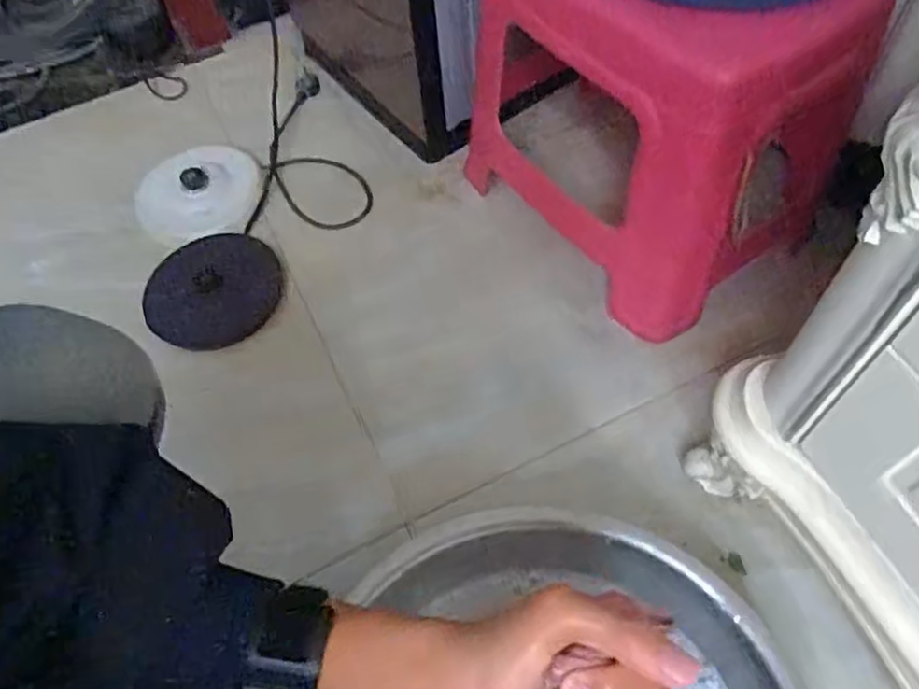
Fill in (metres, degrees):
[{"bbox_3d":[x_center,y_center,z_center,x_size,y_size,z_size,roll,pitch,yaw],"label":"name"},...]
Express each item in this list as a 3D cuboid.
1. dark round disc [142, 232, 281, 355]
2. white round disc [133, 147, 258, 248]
[{"bbox_3d":[-0.290,-0.064,0.830,0.152,0.020,0.155,-1,58,2],"label":"dark round disc"},{"bbox_3d":[-0.341,-0.194,0.904,0.159,0.031,0.151,-1,58,2],"label":"white round disc"}]

